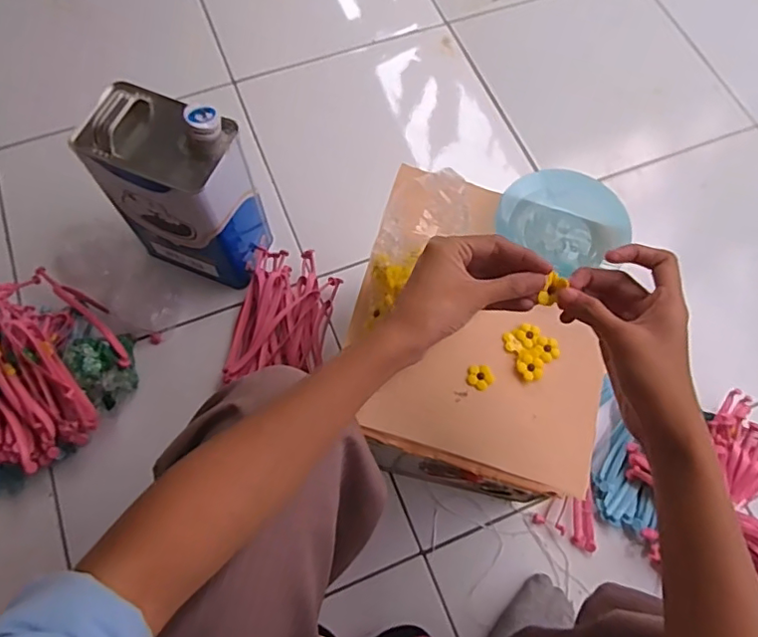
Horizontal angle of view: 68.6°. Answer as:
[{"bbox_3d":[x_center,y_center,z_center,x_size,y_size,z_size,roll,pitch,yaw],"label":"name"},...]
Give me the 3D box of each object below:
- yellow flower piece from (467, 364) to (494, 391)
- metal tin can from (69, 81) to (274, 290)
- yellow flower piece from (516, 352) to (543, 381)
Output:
[{"bbox_3d":[0.093,0.054,0.507,0.024,0.004,0.023,-3,68,-2],"label":"yellow flower piece"},{"bbox_3d":[-0.247,-0.158,0.715,0.166,0.256,0.120,22,69,8],"label":"metal tin can"},{"bbox_3d":[0.139,0.044,0.510,0.023,0.005,0.024,0,68,-1],"label":"yellow flower piece"}]

